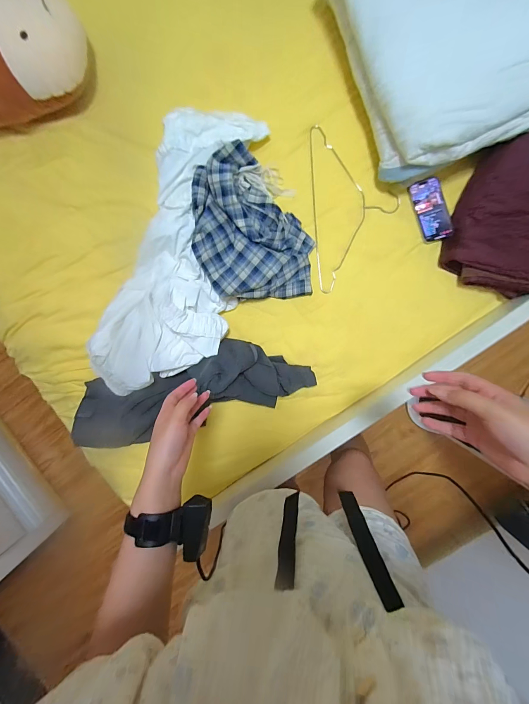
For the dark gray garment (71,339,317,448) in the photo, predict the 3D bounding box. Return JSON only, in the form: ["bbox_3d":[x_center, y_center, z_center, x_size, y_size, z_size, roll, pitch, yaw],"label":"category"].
[{"bbox_3d":[-0.187,0.104,0.728,0.605,0.101,0.190,-15,94,4],"label":"dark gray garment"}]

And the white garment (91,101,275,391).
[{"bbox_3d":[-0.177,-0.219,0.683,0.268,0.076,0.653,20,95,1],"label":"white garment"}]

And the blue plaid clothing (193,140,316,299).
[{"bbox_3d":[-0.019,-0.281,0.693,0.262,0.091,0.313,2,94,2],"label":"blue plaid clothing"}]

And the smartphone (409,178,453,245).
[{"bbox_3d":[0.390,-0.332,0.715,0.068,0.013,0.144,-14,94,4],"label":"smartphone"}]

